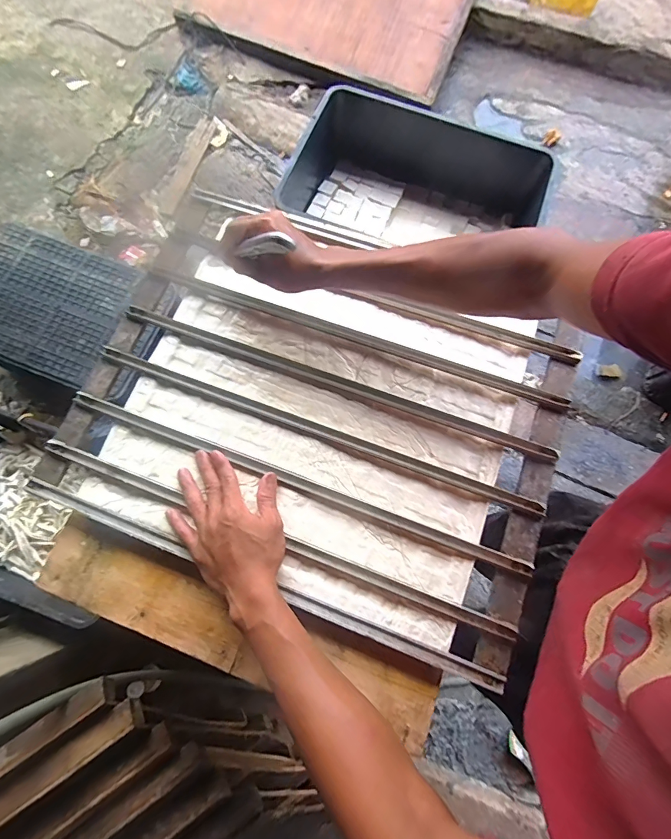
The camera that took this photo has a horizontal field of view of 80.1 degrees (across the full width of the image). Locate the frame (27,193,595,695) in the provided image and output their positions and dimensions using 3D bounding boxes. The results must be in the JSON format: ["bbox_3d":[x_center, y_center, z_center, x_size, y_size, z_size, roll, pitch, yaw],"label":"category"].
[{"bbox_3d":[-0.021,-0.026,0.511,0.598,0.037,0.461,21,74,5],"label":"frame"}]

